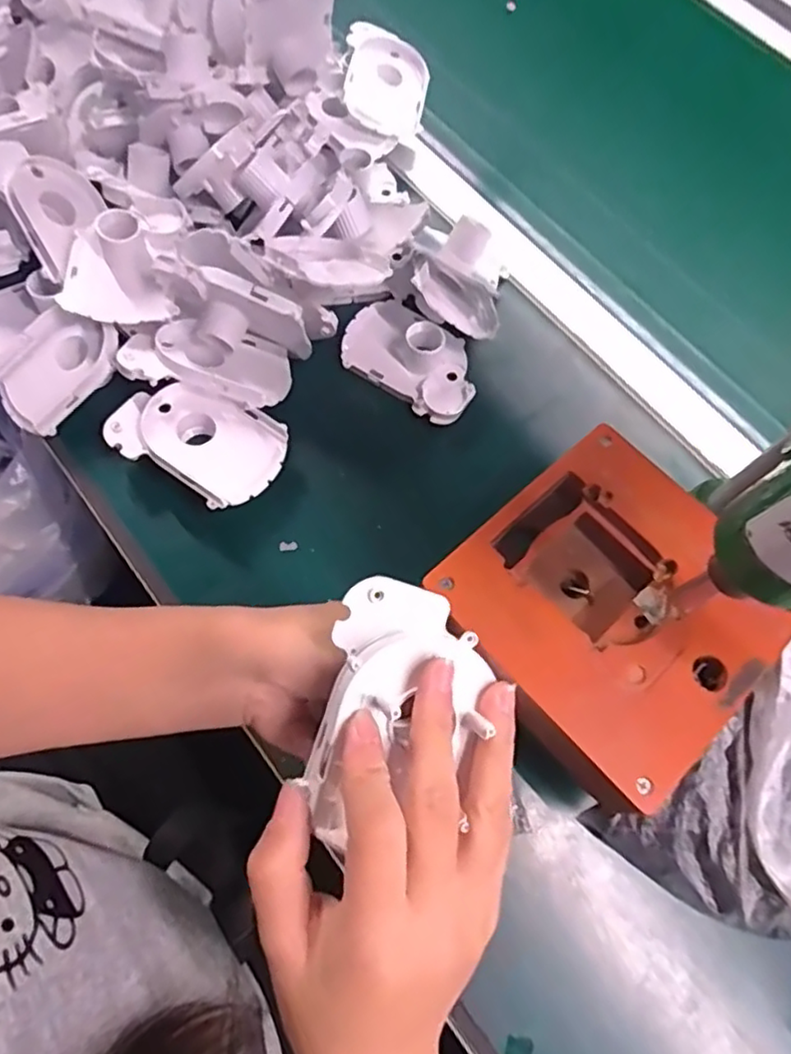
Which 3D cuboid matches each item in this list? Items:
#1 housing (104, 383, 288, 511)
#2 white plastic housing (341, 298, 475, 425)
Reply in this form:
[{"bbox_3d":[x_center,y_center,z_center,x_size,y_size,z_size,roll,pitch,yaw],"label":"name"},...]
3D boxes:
[{"bbox_3d":[-0.122,-0.054,0.406,0.100,0.024,0.067,30,68,8],"label":"housing"},{"bbox_3d":[0.012,-0.122,0.451,0.102,0.026,0.063,34,69,9],"label":"white plastic housing"}]

